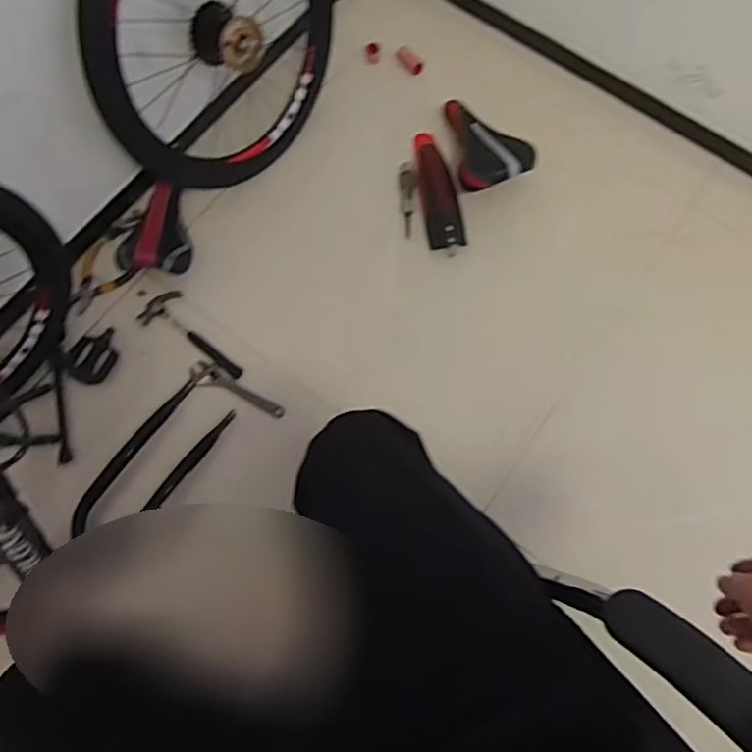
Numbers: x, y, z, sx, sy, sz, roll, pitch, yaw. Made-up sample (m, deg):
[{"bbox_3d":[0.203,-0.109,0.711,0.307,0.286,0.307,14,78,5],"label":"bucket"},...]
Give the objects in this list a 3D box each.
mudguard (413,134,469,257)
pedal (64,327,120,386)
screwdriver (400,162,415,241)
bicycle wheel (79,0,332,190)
[{"bbox_3d":[0.123,-0.391,1.290,0.078,0.044,0.294,-10,73,-5],"label":"mudguard"},{"bbox_3d":[-0.532,-0.042,1.169,0.092,0.021,0.115,21,73,5],"label":"pedal"},{"bbox_3d":[0.068,-0.369,1.290,0.030,0.029,0.167,-3,72,-2],"label":"screwdriver"},{"bbox_3d":[-0.270,-0.594,1.118,0.176,0.509,0.500,33,74,8],"label":"bicycle wheel"}]

